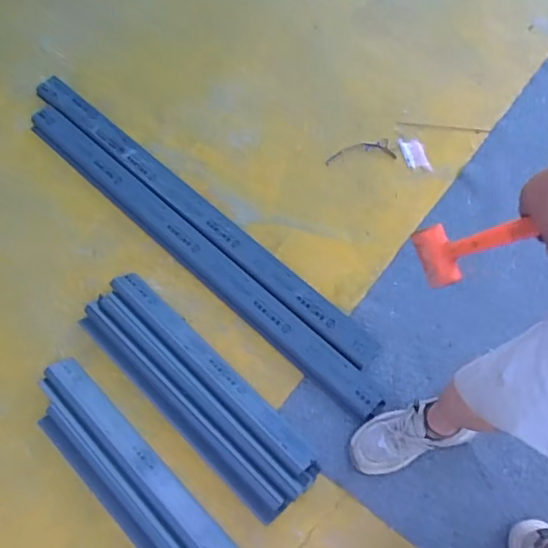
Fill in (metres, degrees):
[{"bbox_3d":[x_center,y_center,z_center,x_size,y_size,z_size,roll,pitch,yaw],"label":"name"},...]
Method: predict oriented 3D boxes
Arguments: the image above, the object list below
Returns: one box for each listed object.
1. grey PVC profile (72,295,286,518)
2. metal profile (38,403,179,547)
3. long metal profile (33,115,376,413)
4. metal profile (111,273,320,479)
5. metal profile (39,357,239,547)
[{"bbox_3d":[-0.215,0.275,1.244,0.068,0.044,0.623,-41,70,-20],"label":"grey PVC profile"},{"bbox_3d":[-0.257,0.486,1.151,0.575,0.050,0.091,39,69,22],"label":"metal profile"},{"bbox_3d":[-0.210,-0.071,1.420,1.149,0.032,0.086,40,68,18],"label":"long metal profile"},{"bbox_3d":[-0.138,0.208,1.308,0.623,0.037,0.075,40,68,18],"label":"metal profile"},{"bbox_3d":[-0.282,0.391,1.193,0.088,0.032,0.579,-41,70,-20],"label":"metal profile"}]

